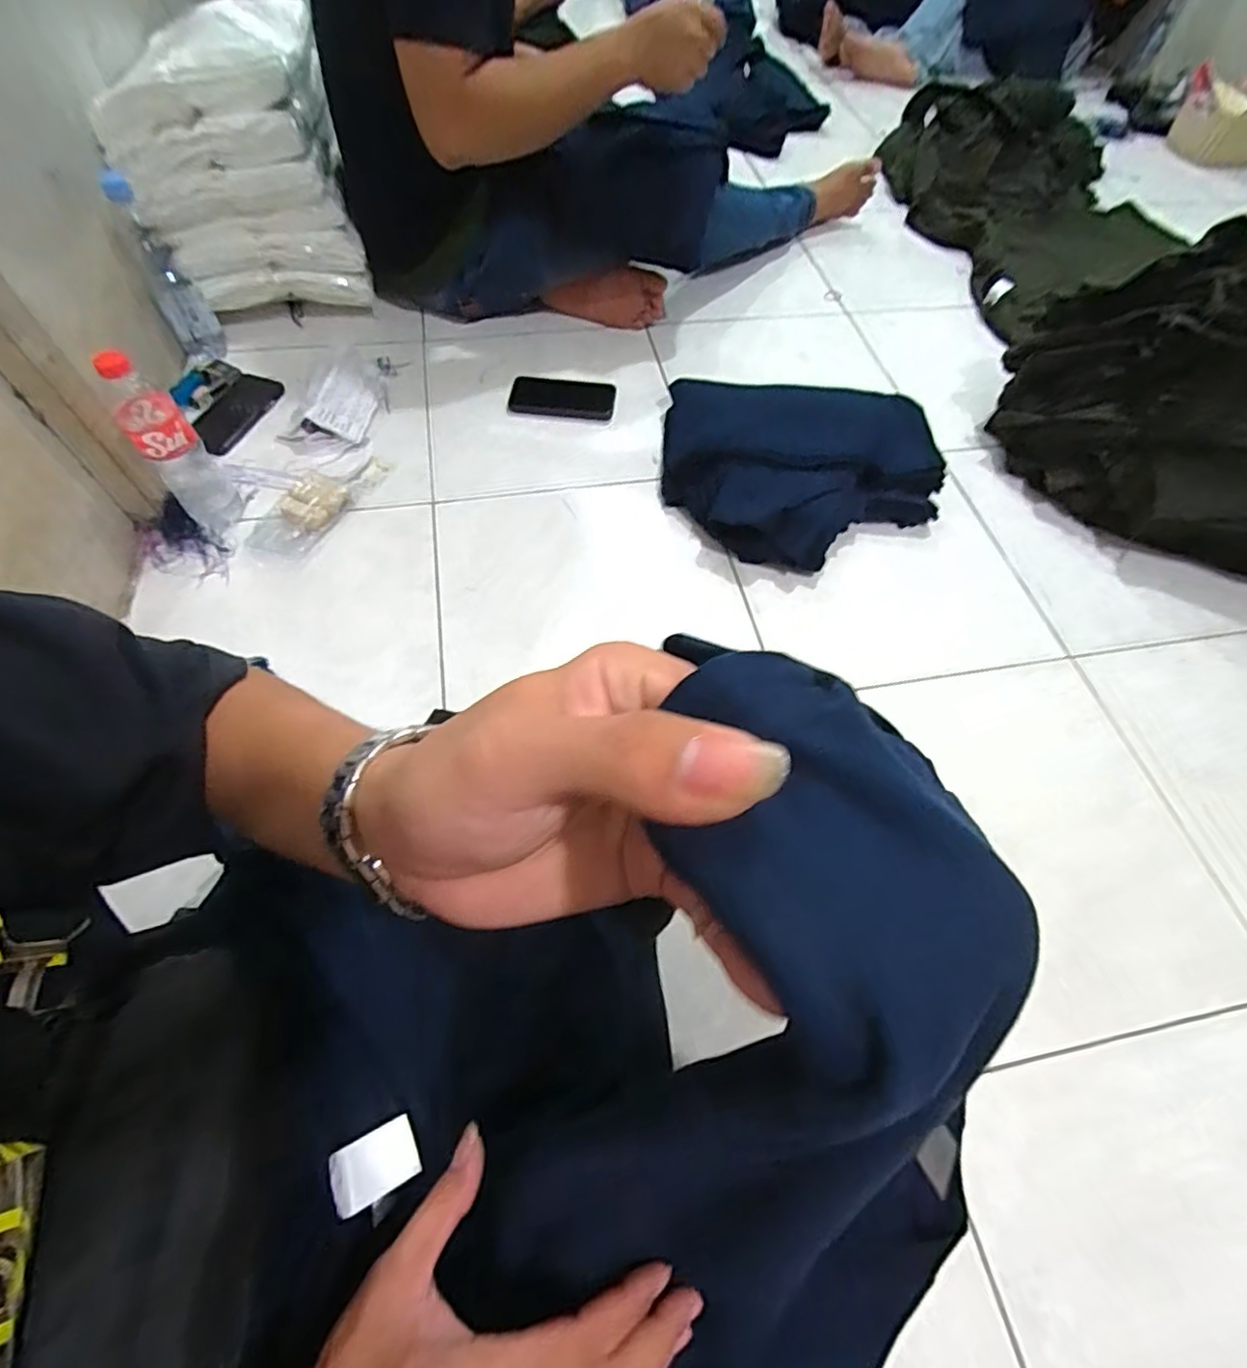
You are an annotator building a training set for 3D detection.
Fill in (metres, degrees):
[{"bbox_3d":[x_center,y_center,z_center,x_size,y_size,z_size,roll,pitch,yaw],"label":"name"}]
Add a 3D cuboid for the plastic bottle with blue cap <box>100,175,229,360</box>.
[{"bbox_3d":[-0.677,-0.603,0.896,0.069,0.221,0.064,-31,66,-17],"label":"plastic bottle with blue cap"}]

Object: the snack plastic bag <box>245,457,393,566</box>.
[{"bbox_3d":[-0.422,-0.255,0.837,0.091,0.032,0.223,19,62,9],"label":"snack plastic bag"}]

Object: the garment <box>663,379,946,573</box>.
[{"bbox_3d":[0.267,-0.326,0.907,0.410,0.070,0.371,3,61,1],"label":"garment"}]

